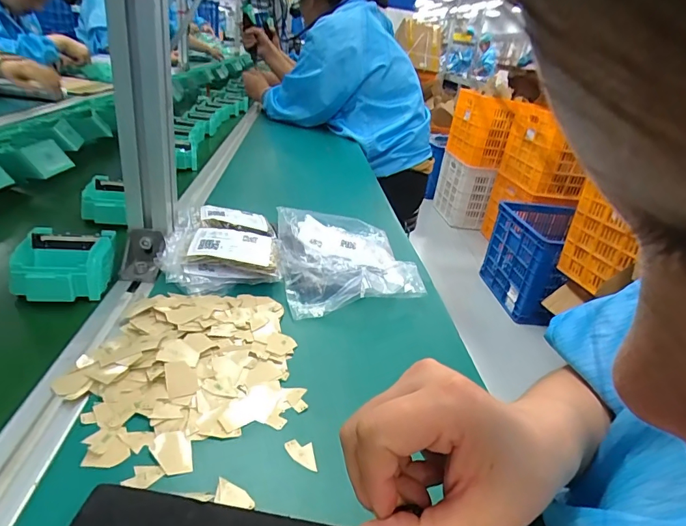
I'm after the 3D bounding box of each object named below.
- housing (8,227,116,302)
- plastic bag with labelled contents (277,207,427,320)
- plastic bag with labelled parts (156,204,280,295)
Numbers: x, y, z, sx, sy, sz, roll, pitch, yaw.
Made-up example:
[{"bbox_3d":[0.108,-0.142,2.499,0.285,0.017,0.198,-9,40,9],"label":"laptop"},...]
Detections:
[{"bbox_3d":[-0.264,0.002,0.409,0.080,0.038,0.086,-1,27,-18],"label":"housing"},{"bbox_3d":[0.001,-0.012,0.518,0.153,0.036,0.209,1,26,-13],"label":"plastic bag with labelled contents"},{"bbox_3d":[-0.137,-0.026,0.496,0.119,0.038,0.178,2,26,-12],"label":"plastic bag with labelled parts"}]

